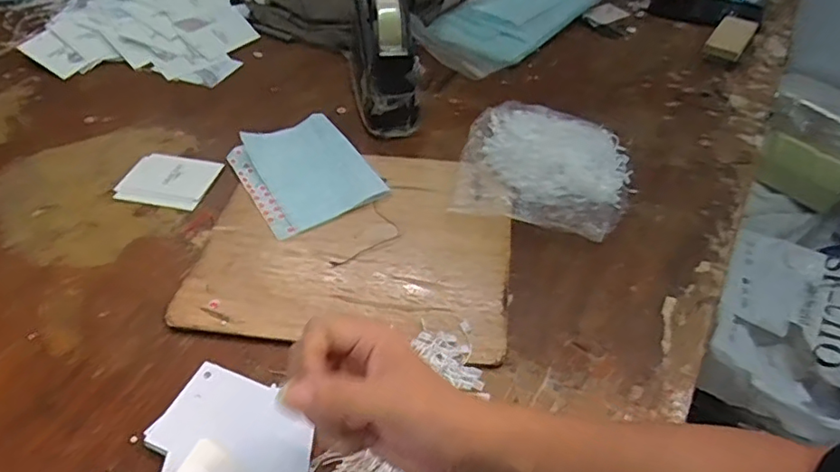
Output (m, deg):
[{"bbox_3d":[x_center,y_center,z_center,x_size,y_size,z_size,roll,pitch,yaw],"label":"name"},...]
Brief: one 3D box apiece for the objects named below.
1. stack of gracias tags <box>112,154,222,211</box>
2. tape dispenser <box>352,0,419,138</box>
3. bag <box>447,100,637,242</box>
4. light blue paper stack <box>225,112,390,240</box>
[{"bbox_3d":[-0.268,-0.060,0.607,0.095,0.005,0.072,10,47,9],"label":"stack of gracias tags"},{"bbox_3d":[-0.046,-0.221,0.680,0.071,0.111,0.187,-5,47,-6],"label":"tape dispenser"},{"bbox_3d":[0.132,-0.071,0.594,0.175,0.035,0.167,11,47,10],"label":"bag"},{"bbox_3d":[-0.123,-0.071,0.608,0.125,0.015,0.156,-24,51,-22],"label":"light blue paper stack"}]

